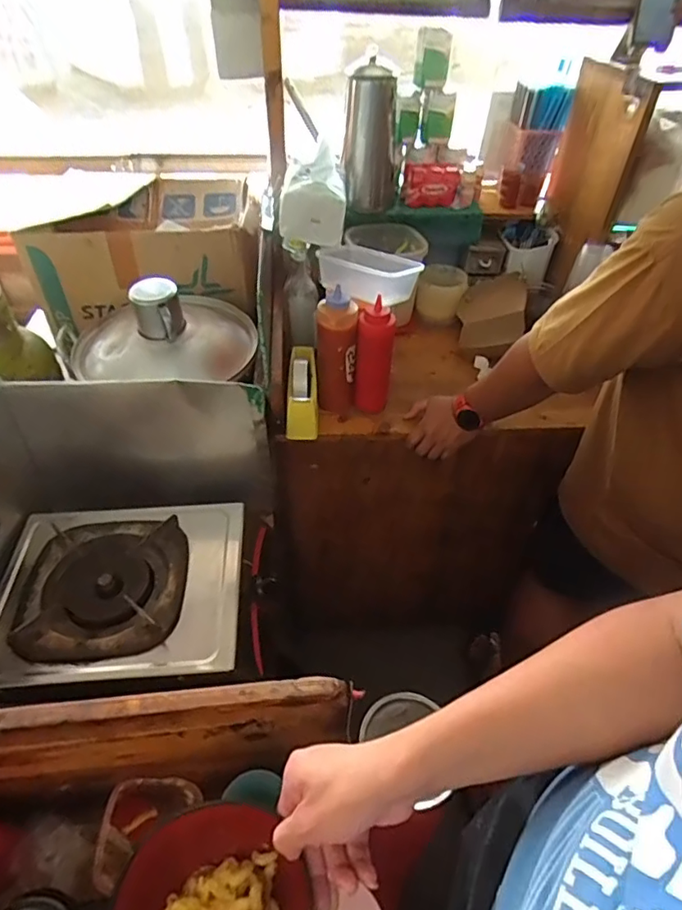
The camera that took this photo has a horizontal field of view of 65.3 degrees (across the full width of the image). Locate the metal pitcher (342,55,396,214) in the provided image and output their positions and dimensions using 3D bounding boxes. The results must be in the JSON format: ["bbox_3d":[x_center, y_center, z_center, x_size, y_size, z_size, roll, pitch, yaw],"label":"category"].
[{"bbox_3d":[0.063,-0.664,1.127,0.115,0.257,0.127,3,46,1],"label":"metal pitcher"}]

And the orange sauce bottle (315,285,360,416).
[{"bbox_3d":[-0.008,-0.180,0.957,0.070,0.216,0.060,2,46,1],"label":"orange sauce bottle"}]

